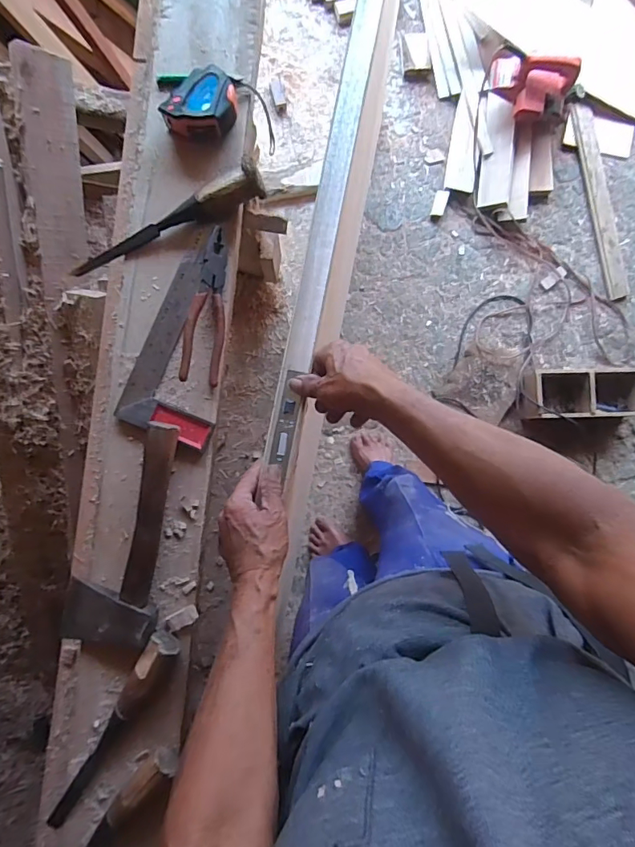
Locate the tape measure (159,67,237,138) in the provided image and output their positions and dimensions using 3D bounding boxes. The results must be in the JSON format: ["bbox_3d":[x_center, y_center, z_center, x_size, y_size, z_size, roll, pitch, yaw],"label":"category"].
[{"bbox_3d":[-0.145,-0.399,0.587,0.088,0.040,0.077,9,88,0],"label":"tape measure"}]

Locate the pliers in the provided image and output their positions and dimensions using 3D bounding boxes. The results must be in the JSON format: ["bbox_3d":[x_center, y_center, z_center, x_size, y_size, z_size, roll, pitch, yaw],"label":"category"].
[{"bbox_3d":[-0.140,-0.147,0.590,0.044,0.026,0.192,4,88,0],"label":"pliers"}]

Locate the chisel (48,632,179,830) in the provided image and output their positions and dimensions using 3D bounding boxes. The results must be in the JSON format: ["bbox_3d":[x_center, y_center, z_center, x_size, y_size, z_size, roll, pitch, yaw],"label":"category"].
[{"bbox_3d":[-0.253,0.387,0.577,0.037,0.033,0.281,29,88,1],"label":"chisel"}]

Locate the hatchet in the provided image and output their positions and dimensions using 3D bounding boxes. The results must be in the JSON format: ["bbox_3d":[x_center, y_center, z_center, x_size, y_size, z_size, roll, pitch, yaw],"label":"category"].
[{"bbox_3d":[-0.248,0.139,0.582,0.116,0.039,0.290,8,88,0],"label":"hatchet"}]

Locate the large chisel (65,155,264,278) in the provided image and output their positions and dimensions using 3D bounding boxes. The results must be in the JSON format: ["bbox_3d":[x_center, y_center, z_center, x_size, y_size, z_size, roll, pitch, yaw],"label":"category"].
[{"bbox_3d":[-0.191,-0.251,0.582,0.260,0.049,0.033,-22,88,-1],"label":"large chisel"}]

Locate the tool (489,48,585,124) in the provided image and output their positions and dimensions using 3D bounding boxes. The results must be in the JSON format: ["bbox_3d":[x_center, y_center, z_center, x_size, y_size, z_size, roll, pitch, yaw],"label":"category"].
[{"bbox_3d":[0.566,-0.867,1.206,0.248,0.129,0.111,16,88,1],"label":"tool"}]

